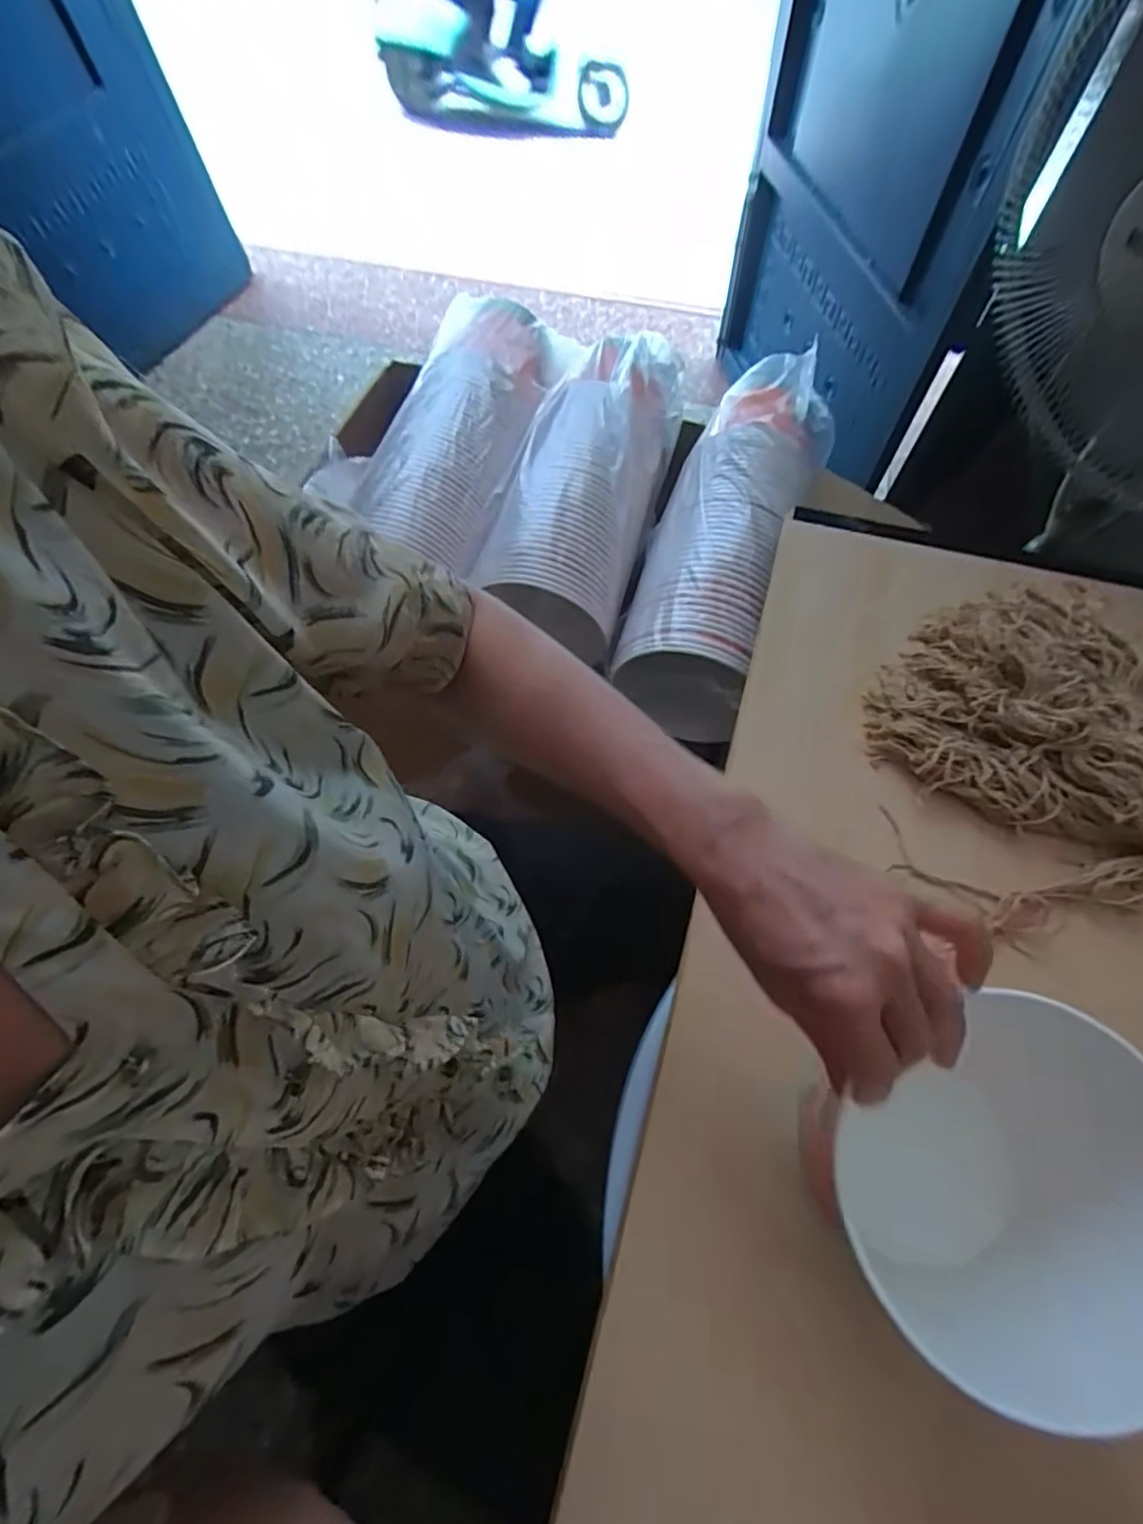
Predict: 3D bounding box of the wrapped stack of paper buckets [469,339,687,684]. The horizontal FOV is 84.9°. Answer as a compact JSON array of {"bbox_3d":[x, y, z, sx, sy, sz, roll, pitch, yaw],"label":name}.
[{"bbox_3d":[0.030,-0.347,0.785,0.152,0.148,0.445,14,68,9],"label":"wrapped stack of paper buckets"}]

